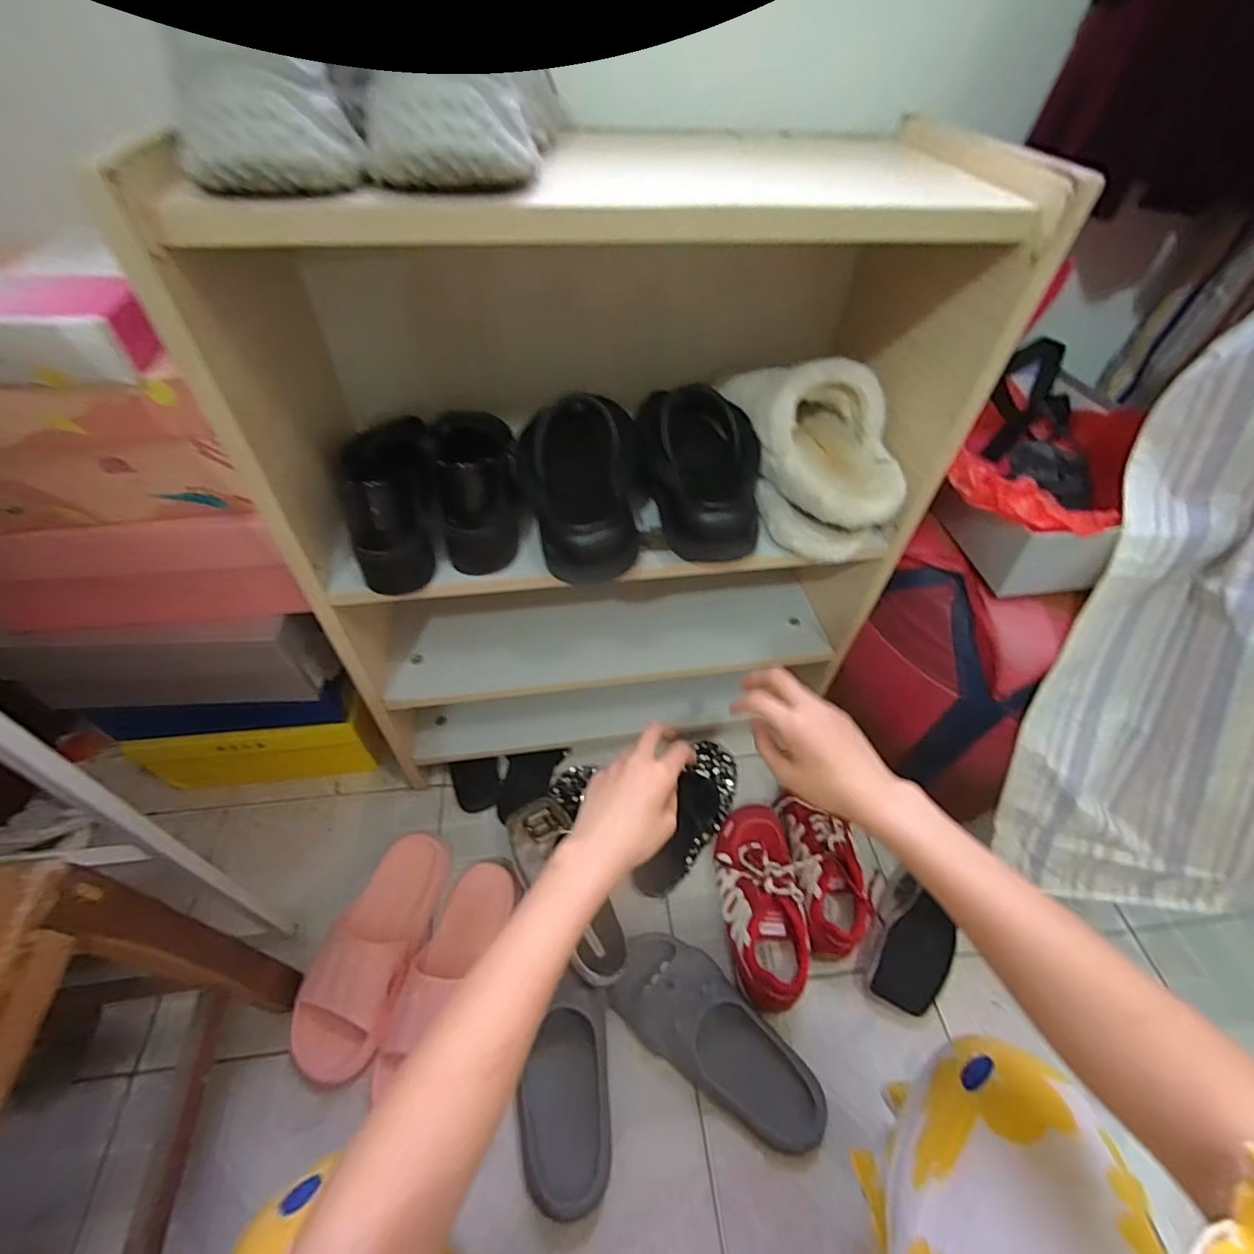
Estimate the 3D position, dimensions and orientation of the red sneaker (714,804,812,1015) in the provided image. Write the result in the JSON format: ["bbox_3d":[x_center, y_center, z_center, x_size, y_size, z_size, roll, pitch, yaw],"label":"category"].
[{"bbox_3d":[0.164,0.343,0.711,0.095,0.086,0.229,1,49,-1],"label":"red sneaker"}]

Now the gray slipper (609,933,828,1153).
[{"bbox_3d":[0.099,0.452,0.630,0.257,0.074,0.111,34,56,24],"label":"gray slipper"}]

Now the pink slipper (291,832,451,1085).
[{"bbox_3d":[-0.303,0.382,0.682,0.101,0.064,0.263,12,49,8],"label":"pink slipper"}]

